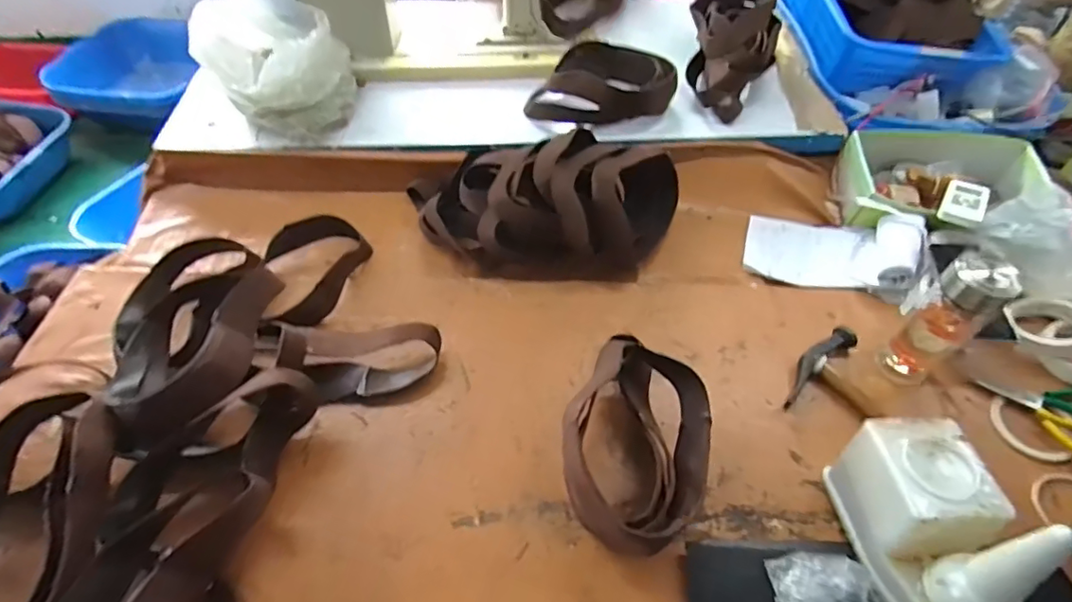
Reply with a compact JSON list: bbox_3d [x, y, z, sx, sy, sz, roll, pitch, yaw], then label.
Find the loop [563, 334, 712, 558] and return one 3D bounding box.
[{"bbox_3d":[0.119,0.163,0.646,0.165,0.120,0.250,18,56,13],"label":"loop"}]

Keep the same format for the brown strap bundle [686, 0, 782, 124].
[{"bbox_3d":[0.359,-0.480,1.004,0.149,0.084,0.315,12,73,9],"label":"brown strap bundle"}]

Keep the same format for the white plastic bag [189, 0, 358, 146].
[{"bbox_3d":[-0.446,-0.417,0.956,0.221,0.163,0.255,-24,57,-16],"label":"white plastic bag"}]

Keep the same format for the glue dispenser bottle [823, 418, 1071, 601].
[{"bbox_3d":[0.403,0.224,0.555,0.096,0.185,0.210,-3,54,-2],"label":"glue dispenser bottle"}]

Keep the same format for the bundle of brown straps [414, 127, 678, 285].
[{"bbox_3d":[0.010,-0.159,0.871,0.439,0.162,0.213,0,54,0],"label":"bundle of brown straps"}]

